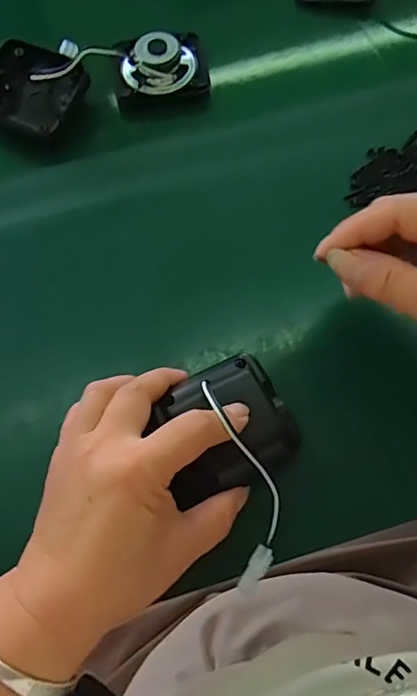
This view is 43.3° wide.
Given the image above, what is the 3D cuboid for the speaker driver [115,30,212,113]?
[{"bbox_3d":[-0.038,-0.217,0.399,0.071,0.036,0.051,-14,72,-4],"label":"speaker driver"}]

